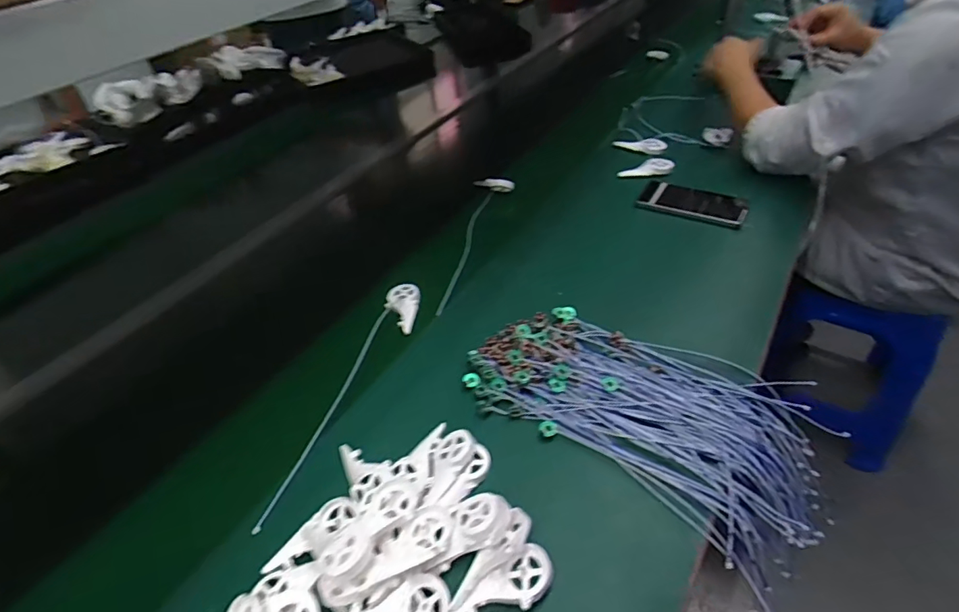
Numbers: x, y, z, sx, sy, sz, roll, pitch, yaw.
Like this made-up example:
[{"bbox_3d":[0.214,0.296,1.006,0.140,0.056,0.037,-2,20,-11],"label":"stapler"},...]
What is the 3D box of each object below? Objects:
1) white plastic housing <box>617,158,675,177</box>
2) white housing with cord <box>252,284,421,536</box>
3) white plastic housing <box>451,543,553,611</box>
[{"bbox_3d":[0.307,-0.252,0.918,0.101,0.015,0.031,-12,43,-4],"label":"white plastic housing"},{"bbox_3d":[-0.149,0.098,0.618,0.056,0.018,0.372,5,44,15],"label":"white housing with cord"},{"bbox_3d":[0.020,0.238,0.420,0.091,0.021,0.042,-23,45,-15],"label":"white plastic housing"}]

